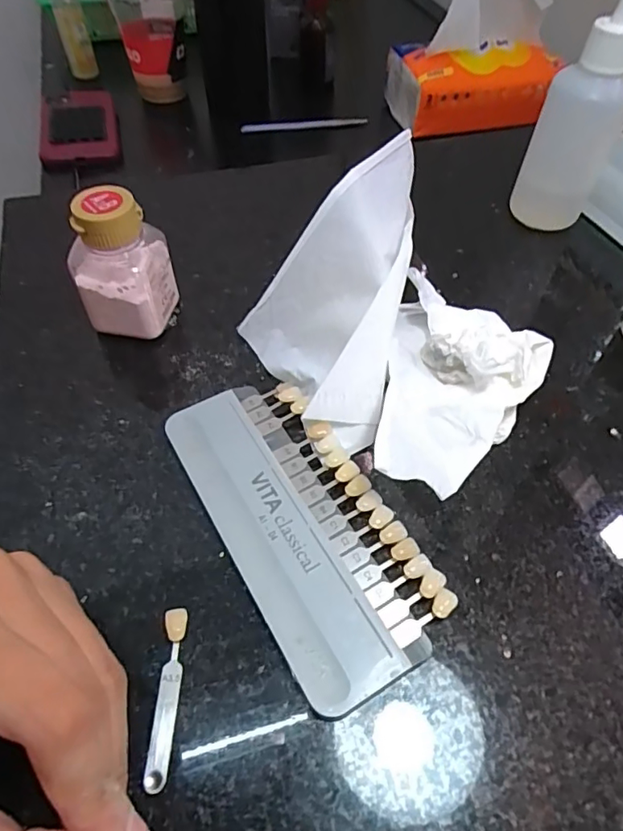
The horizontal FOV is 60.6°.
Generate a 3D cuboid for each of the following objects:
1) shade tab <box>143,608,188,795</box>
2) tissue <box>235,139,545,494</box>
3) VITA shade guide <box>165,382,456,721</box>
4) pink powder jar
[{"bbox_3d":[-0.051,0.098,0.188,0.008,0.007,0.056,0,53,-1],"label":"shade tab"},{"bbox_3d":[0.047,-0.047,0.255,0.122,0.076,0.147,-29,58,-21],"label":"tissue"},{"bbox_3d":[-0.005,0.042,0.229,0.065,0.011,0.146,-26,58,-18],"label":"VITA shade guide"},{"bbox_3d":[-0.099,-0.078,0.279,0.041,0.072,0.040,8,53,5],"label":"pink powder jar"}]

